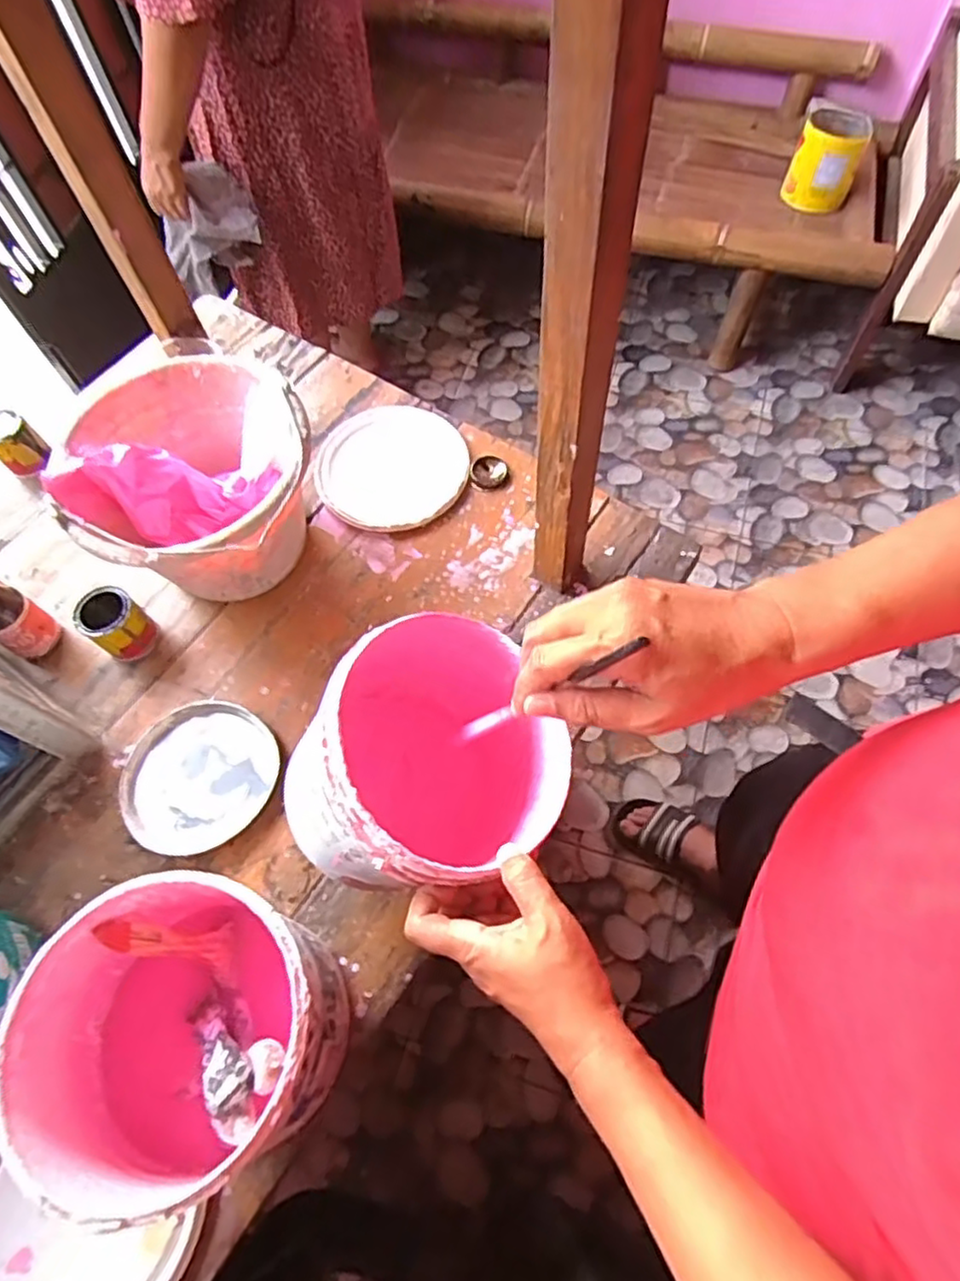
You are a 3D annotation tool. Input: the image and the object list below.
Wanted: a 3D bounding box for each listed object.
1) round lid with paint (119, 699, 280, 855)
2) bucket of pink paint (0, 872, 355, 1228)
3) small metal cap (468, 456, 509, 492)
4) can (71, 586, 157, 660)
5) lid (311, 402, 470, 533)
[{"bbox_3d":[-0.277,0.132,0.669,0.149,0.016,0.146,-1,64,2],"label":"round lid with paint"},{"bbox_3d":[-0.196,0.273,0.487,0.179,0.190,0.174,-1,64,2],"label":"bucket of pink paint"},{"bbox_3d":[0.010,-0.201,0.805,0.045,0.010,0.052,-4,64,1],"label":"small metal cap"},{"bbox_3d":[-0.381,-0.017,0.715,0.064,0.061,0.056,38,72,18],"label":"can"},{"bbox_3d":[-0.107,-0.210,0.818,0.178,0.009,0.173,-1,64,2],"label":"lid"}]

